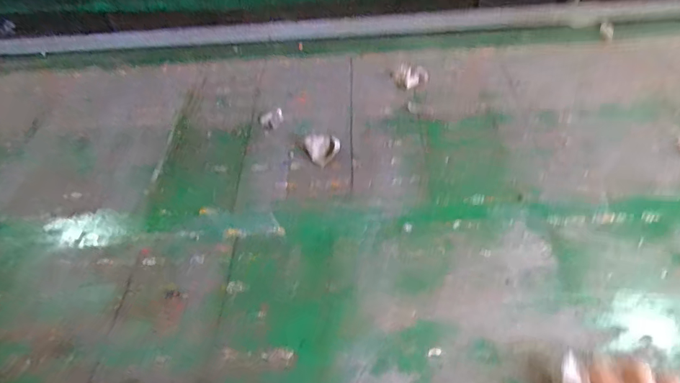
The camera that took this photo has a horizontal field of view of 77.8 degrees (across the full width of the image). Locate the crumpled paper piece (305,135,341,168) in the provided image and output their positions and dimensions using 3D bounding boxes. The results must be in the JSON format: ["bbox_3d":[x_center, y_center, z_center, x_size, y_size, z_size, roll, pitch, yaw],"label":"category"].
[{"bbox_3d":[-0.035,-0.086,0.810,0.059,0.024,0.066,30,56,28],"label":"crumpled paper piece"}]

